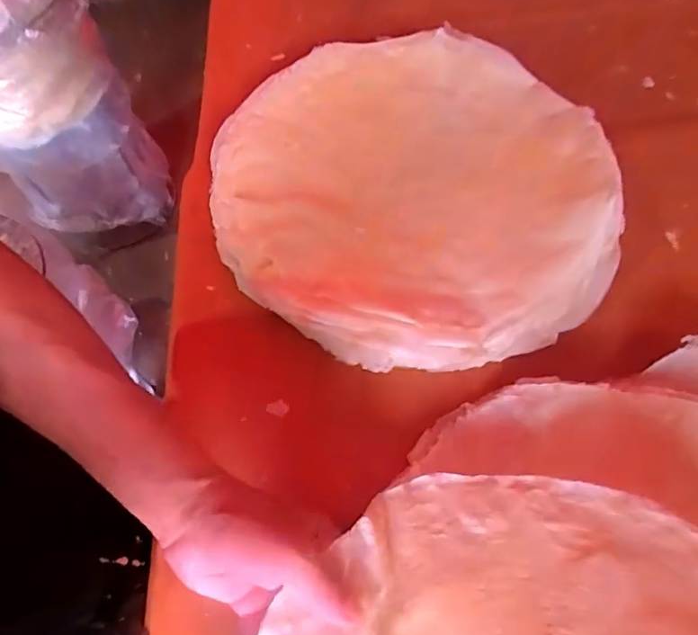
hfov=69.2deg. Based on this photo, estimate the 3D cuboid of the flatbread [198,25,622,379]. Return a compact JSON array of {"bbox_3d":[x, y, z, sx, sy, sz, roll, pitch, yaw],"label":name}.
[{"bbox_3d":[0.056,-0.128,0.483,0.354,0.035,0.360,-1,66,1],"label":"flatbread"}]

